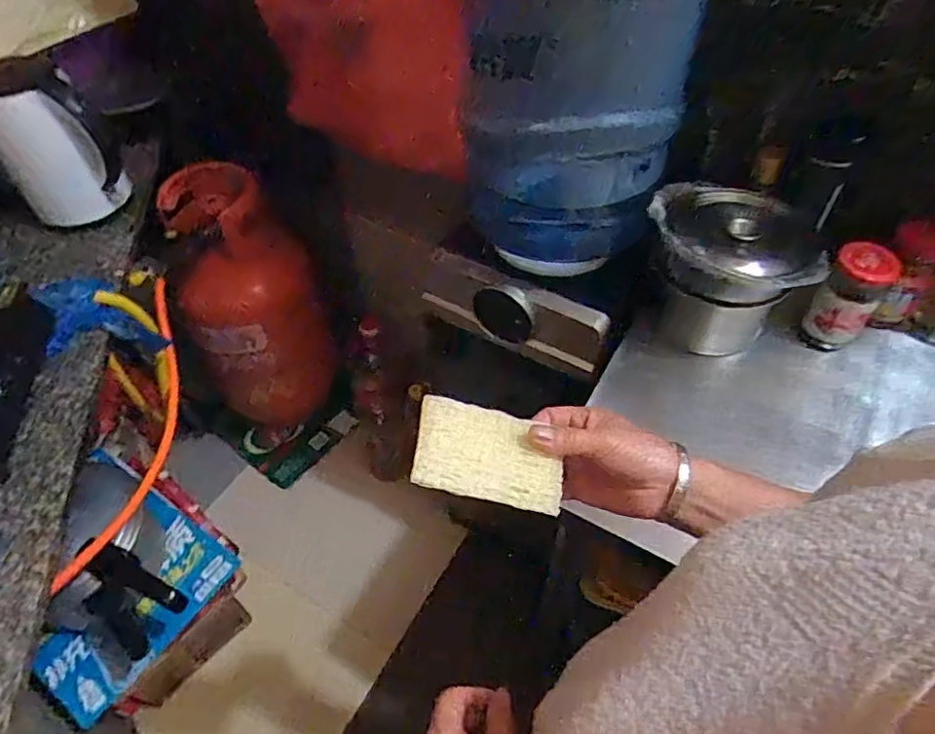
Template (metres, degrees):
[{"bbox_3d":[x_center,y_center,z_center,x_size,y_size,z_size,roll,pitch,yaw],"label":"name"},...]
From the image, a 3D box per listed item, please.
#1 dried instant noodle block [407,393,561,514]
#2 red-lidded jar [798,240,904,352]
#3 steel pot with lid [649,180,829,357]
[{"bbox_3d":[0.016,0.061,0.425,0.104,0.007,0.069,14,57,-6],"label":"dried instant noodle block"},{"bbox_3d":[0.435,-0.078,0.680,0.064,0.125,0.067,-1,51,1],"label":"red-lidded jar"},{"bbox_3d":[0.299,-0.118,0.717,0.167,0.144,0.157,-1,51,1],"label":"steel pot with lid"}]

